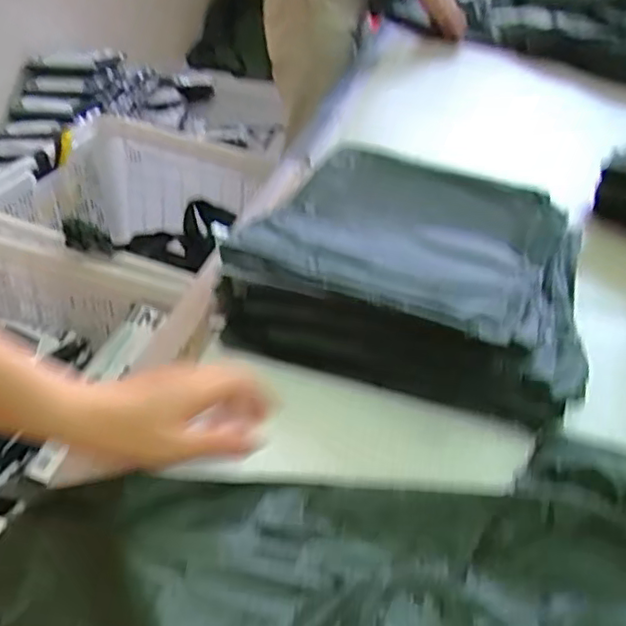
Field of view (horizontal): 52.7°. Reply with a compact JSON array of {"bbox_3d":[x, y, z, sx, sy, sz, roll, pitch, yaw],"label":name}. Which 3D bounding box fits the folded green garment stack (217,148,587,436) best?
[{"bbox_3d":[0.110,-0.068,0.657,0.336,0.059,0.377,15,41,11],"label":"folded green garment stack"}]

